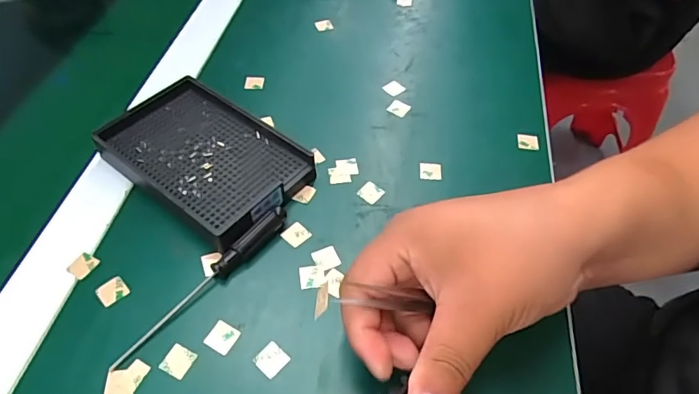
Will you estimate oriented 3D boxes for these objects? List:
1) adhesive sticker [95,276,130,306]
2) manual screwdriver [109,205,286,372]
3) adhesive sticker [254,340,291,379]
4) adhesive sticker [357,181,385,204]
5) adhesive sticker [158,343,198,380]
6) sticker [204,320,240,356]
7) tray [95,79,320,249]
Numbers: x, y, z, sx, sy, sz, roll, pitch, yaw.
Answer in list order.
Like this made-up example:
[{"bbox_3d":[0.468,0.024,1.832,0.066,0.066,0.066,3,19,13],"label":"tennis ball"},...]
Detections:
[{"bbox_3d":[-0.144,0.057,0.292,0.017,0.004,0.016,36,58,23],"label":"adhesive sticker"},{"bbox_3d":[-0.086,0.050,0.290,0.011,0.014,0.130,33,58,23],"label":"manual screwdriver"},{"bbox_3d":[-0.043,0.089,0.267,0.016,0.004,0.016,35,59,24],"label":"adhesive sticker"},{"bbox_3d":[0.015,-0.003,0.344,0.015,0.004,0.016,38,63,17],"label":"adhesive sticker"},{"bbox_3d":[-0.095,0.091,0.266,0.016,0.004,0.015,22,58,16],"label":"adhesive sticker"},{"bbox_3d":[-0.073,0.080,0.275,0.016,0.004,0.015,25,56,15],"label":"sticker"},{"bbox_3d":[-0.105,-0.030,0.347,0.138,0.025,0.090,33,58,23],"label":"tray"}]

